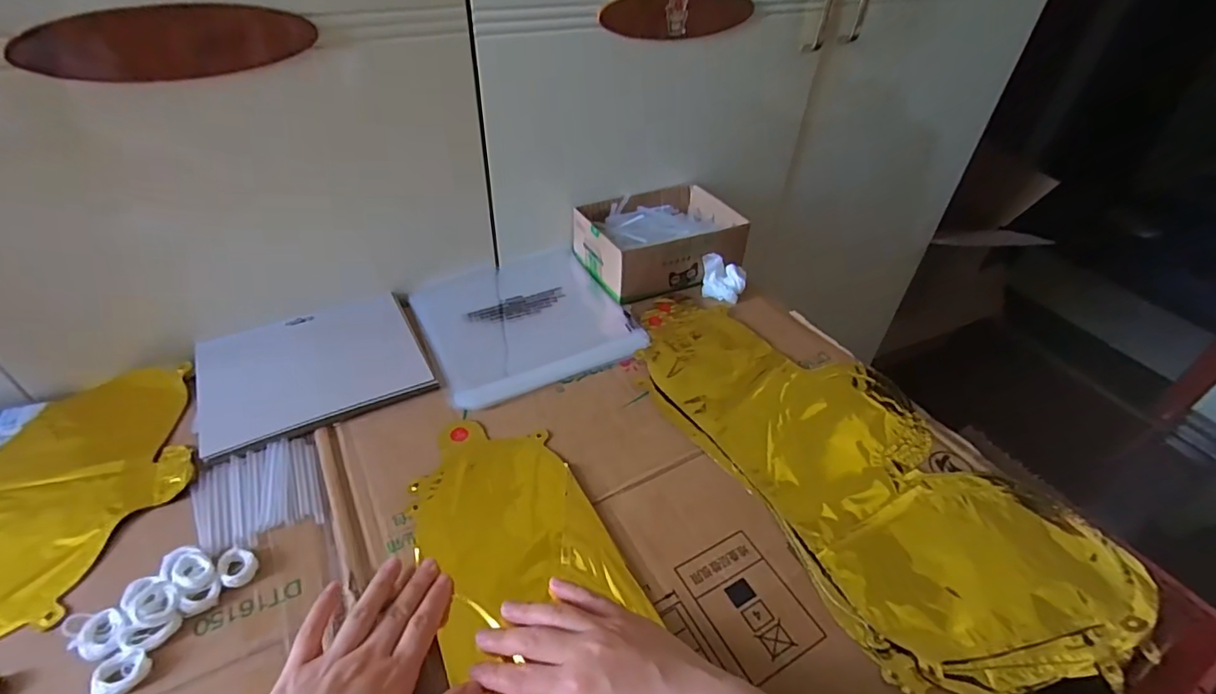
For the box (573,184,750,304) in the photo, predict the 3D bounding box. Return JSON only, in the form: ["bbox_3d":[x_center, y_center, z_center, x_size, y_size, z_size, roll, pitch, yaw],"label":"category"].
[{"bbox_3d":[0.065,-0.145,0.707,0.200,0.062,0.160,-17,46,-21],"label":"box"}]

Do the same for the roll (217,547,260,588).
[{"bbox_3d":[-0.258,0.152,0.383,0.022,0.007,0.030,-26,50,-29],"label":"roll"}]

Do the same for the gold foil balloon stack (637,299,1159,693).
[{"bbox_3d":[0.204,0.082,0.497,0.220,0.010,0.438,-18,46,-23],"label":"gold foil balloon stack"}]

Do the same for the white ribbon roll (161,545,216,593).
[{"bbox_3d":[-0.287,0.152,0.377,0.040,0.009,0.024,23,45,20],"label":"white ribbon roll"}]

